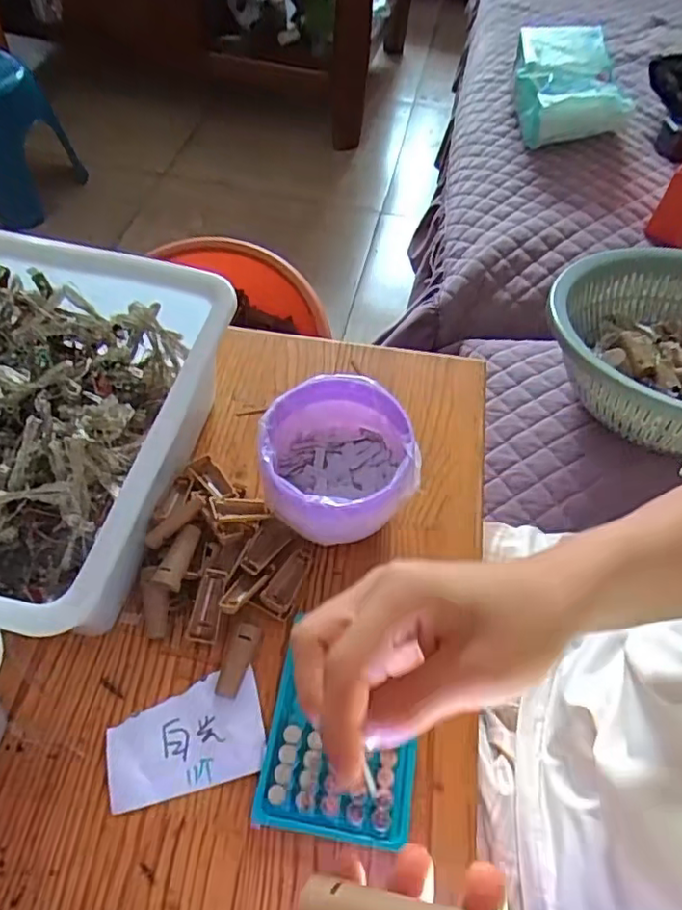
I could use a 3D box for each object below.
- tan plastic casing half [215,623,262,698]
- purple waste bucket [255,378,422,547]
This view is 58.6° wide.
[{"bbox_3d":[-0.072,0.143,0.424,0.018,0.008,0.049,18,56,10],"label":"tan plastic casing half"},{"bbox_3d":[-0.002,0.012,0.459,0.111,0.089,0.108,1,55,-2],"label":"purple waste bucket"}]

